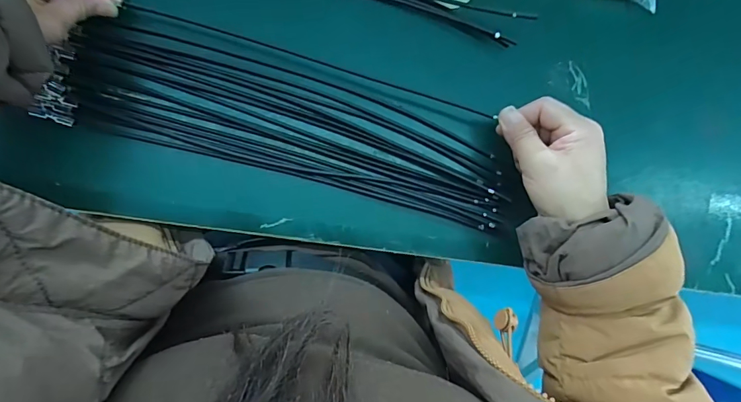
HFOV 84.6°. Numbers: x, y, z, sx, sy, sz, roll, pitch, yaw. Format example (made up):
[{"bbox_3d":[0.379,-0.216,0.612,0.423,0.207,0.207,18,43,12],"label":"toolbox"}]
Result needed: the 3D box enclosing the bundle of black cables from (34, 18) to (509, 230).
[{"bbox_3d":[-0.064,-0.064,0.353,0.377,0.012,0.089,16,88,-6],"label":"bundle of black cables"}]

